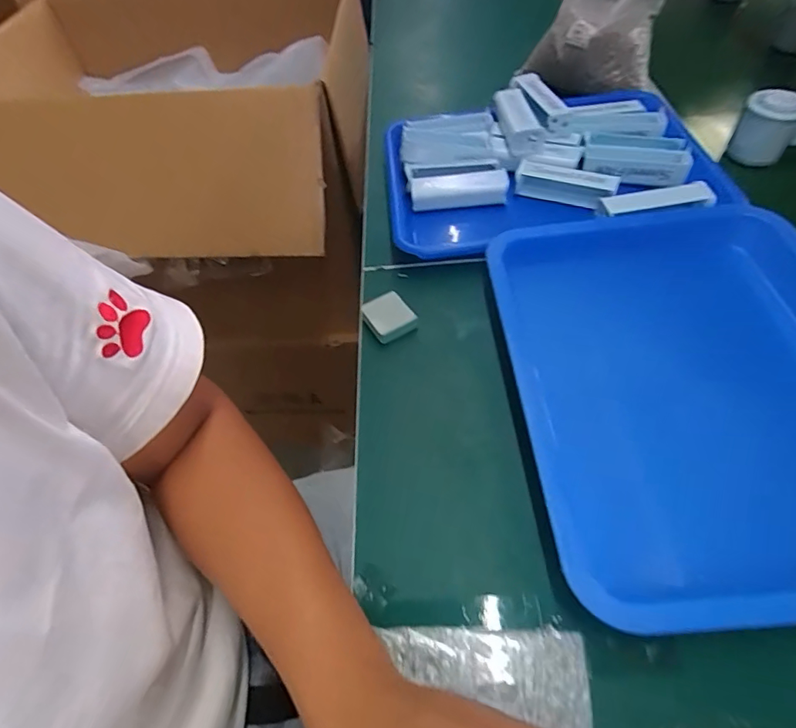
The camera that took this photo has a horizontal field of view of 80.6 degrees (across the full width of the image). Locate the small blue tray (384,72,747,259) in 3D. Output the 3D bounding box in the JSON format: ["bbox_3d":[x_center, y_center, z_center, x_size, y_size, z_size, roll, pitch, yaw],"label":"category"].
[{"bbox_3d":[0.152,-0.223,0.517,0.329,0.051,0.241,-7,54,0],"label":"small blue tray"}]

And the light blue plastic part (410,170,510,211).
[{"bbox_3d":[0.066,-0.187,0.511,0.102,0.027,0.029,-3,54,3],"label":"light blue plastic part"}]

